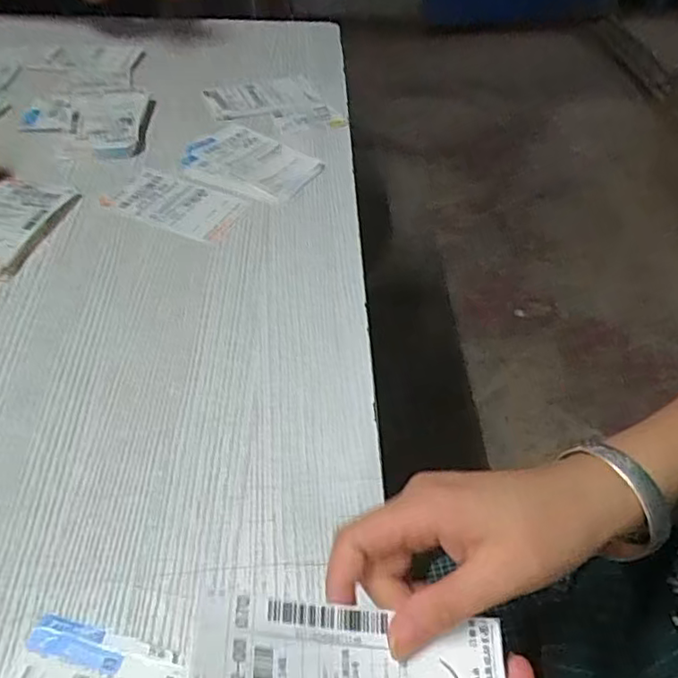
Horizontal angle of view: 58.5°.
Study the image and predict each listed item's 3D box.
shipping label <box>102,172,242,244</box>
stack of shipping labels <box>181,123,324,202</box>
[{"bbox_3d":[-0.158,-0.131,0.585,0.129,0.004,0.069,20,48,16],"label":"shipping label"},{"bbox_3d":[-0.093,-0.185,0.636,0.134,0.010,0.098,27,50,22],"label":"stack of shipping labels"}]

